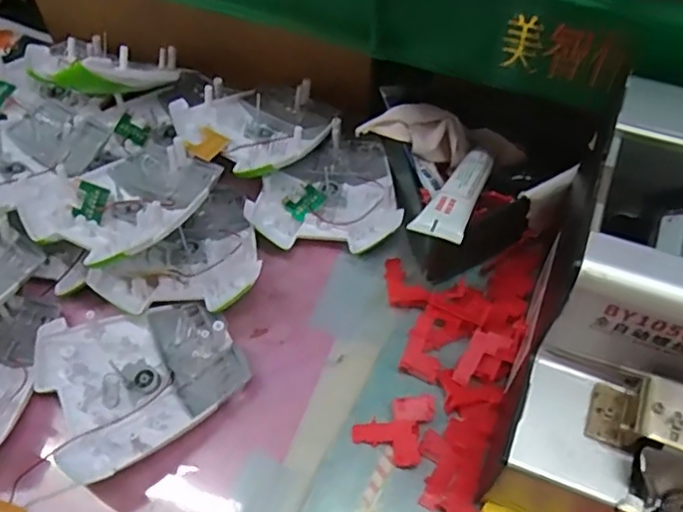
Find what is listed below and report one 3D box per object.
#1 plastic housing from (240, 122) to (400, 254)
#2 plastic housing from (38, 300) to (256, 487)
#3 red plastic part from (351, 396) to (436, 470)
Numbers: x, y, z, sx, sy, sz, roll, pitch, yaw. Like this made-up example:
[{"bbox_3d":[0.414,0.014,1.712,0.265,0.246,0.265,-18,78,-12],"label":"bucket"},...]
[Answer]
[{"bbox_3d":[-0.004,-0.039,0.418,0.109,0.026,0.088,-38,63,-20],"label":"plastic housing"},{"bbox_3d":[-0.115,0.067,0.349,0.105,0.022,0.093,-27,60,-14],"label":"plastic housing"},{"bbox_3d":[0.031,0.092,0.337,0.037,0.009,0.041,25,61,17],"label":"red plastic part"}]

